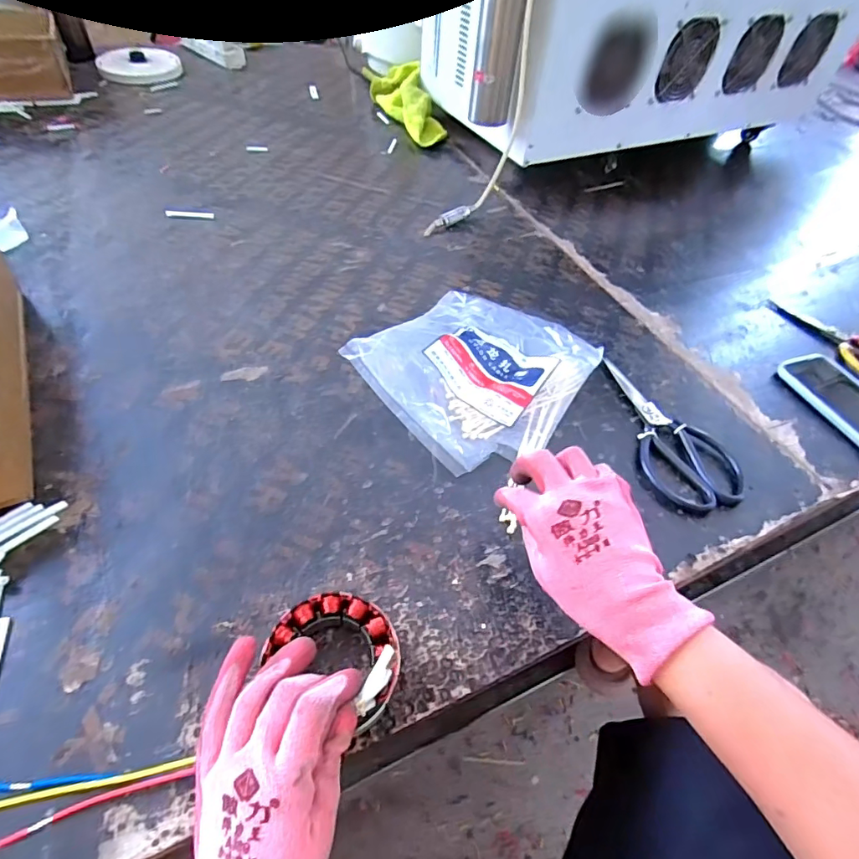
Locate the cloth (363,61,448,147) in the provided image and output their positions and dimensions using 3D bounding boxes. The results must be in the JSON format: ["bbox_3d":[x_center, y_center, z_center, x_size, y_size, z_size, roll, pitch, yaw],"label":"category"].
[{"bbox_3d":[-0.047,-0.669,0.992,0.088,0.070,0.302,-15,54,-18],"label":"cloth"}]

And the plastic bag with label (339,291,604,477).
[{"bbox_3d":[0.054,-0.078,0.512,0.199,0.070,0.248,30,54,17],"label":"plastic bag with label"}]

